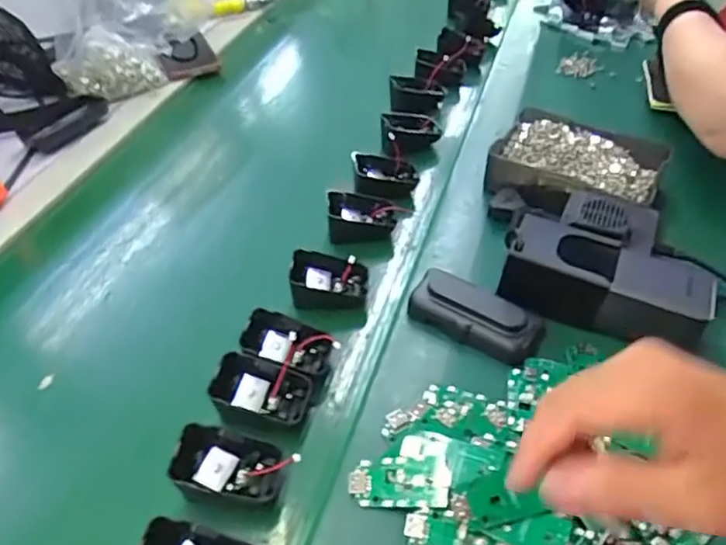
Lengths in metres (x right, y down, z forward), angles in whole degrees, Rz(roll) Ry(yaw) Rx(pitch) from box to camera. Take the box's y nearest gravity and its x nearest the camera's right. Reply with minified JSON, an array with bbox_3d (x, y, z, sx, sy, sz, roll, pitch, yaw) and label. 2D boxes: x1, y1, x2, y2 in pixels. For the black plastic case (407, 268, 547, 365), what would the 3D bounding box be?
[{"bbox_3d":[0.093,0.033,0.500,0.103,0.029,0.050,23,51,26],"label":"black plastic case"}]

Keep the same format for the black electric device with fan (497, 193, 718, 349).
[{"bbox_3d":[0.209,-0.014,0.521,0.157,0.058,0.132,15,48,19],"label":"black electric device with fan"}]

